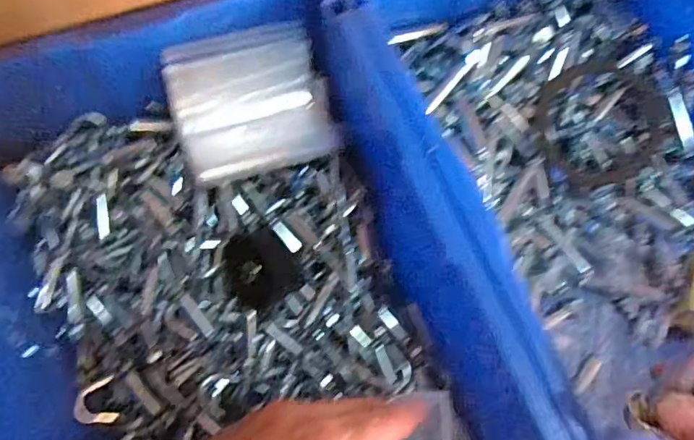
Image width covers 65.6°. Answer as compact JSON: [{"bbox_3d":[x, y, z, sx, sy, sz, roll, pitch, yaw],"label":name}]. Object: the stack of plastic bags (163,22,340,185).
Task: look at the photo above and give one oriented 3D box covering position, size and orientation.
[{"bbox_3d":[-0.072,-0.092,0.423,0.121,0.020,0.103,-18,103,-20],"label":"stack of plastic bags"}]

